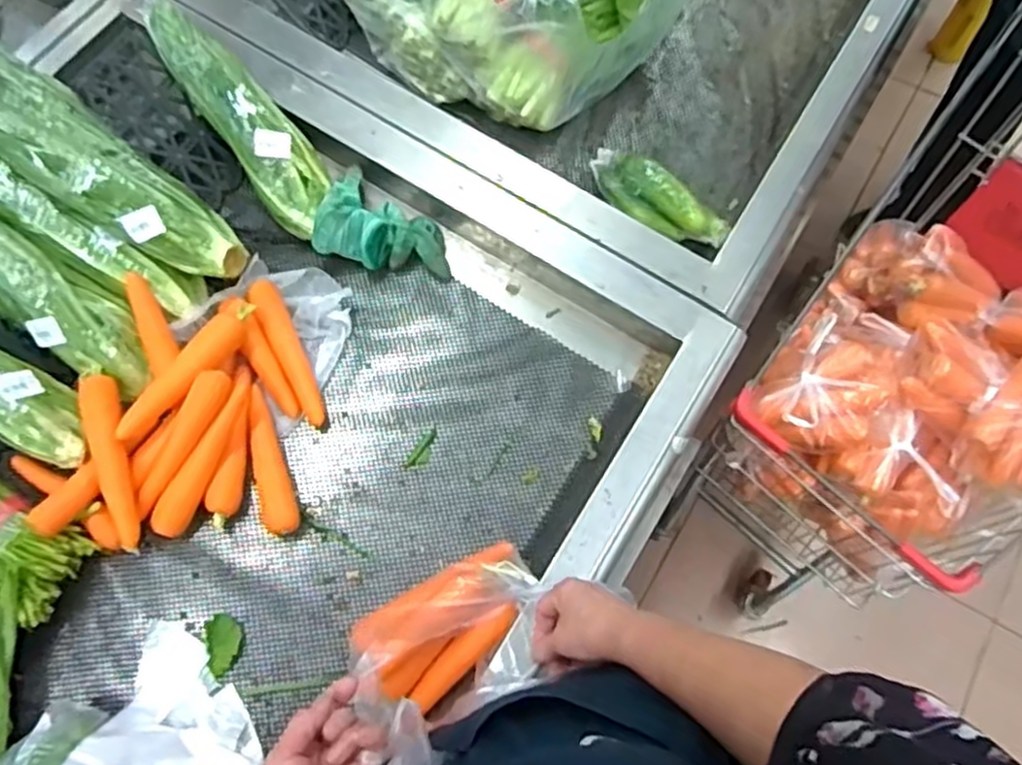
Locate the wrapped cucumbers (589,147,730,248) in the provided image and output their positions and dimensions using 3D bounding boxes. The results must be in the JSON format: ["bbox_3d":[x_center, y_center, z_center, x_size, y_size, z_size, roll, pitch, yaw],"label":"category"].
[{"bbox_3d":[0.177,-0.232,0.900,0.195,0.055,0.065,36,73,14],"label":"wrapped cucumbers"}]

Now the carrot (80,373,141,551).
[{"bbox_3d":[-0.409,0.080,0.748,0.033,0.027,0.180,-13,87,-4],"label":"carrot"}]

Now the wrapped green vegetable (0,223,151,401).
[{"bbox_3d":[-0.521,-0.111,0.756,0.343,0.055,0.082,37,71,-12],"label":"wrapped green vegetable"}]

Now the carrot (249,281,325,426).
[{"bbox_3d":[-0.259,-0.037,0.839,0.030,0.034,0.185,-23,85,-8],"label":"carrot"}]

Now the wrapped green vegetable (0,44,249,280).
[{"bbox_3d":[-0.462,-0.242,0.788,0.397,0.079,0.113,38,72,-6],"label":"wrapped green vegetable"}]

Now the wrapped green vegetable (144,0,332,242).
[{"bbox_3d":[-0.334,-0.334,0.873,0.086,0.066,0.345,-39,93,-13],"label":"wrapped green vegetable"}]

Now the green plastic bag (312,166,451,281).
[{"bbox_3d":[-0.148,-0.186,0.884,0.160,0.080,0.117,18,69,8],"label":"green plastic bag"}]

